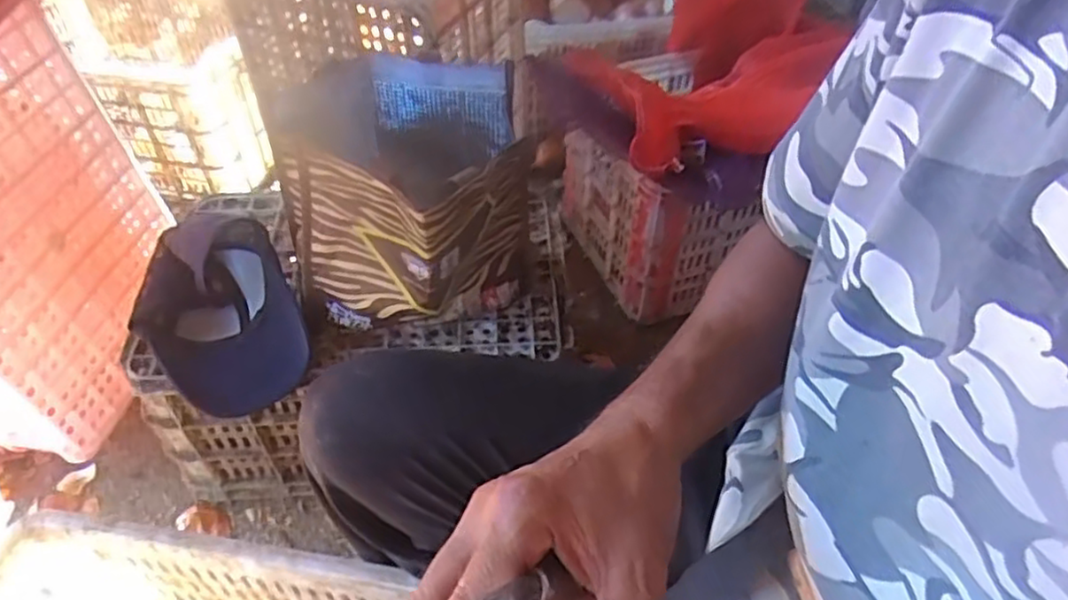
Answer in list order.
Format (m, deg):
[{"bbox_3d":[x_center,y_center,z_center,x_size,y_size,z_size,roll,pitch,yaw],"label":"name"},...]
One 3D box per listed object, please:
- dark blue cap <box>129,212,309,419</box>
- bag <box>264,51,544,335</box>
[{"bbox_3d":[-0.344,0.001,0.752,0.154,0.137,0.219,-30,54,-26],"label":"dark blue cap"},{"bbox_3d":[-0.124,-0.093,0.718,0.243,0.249,0.204,-13,48,-14],"label":"bag"}]

